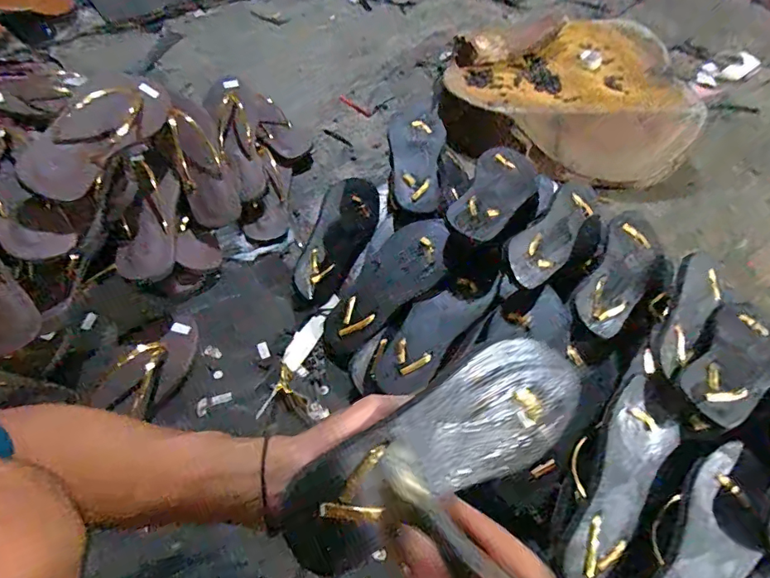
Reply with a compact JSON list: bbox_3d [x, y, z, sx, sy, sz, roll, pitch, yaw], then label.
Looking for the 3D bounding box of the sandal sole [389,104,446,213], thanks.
[{"bbox_3d":[0.053,-0.216,0.761,0.088,0.025,0.242,1,59,1],"label":"sandal sole"}]

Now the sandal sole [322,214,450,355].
[{"bbox_3d":[0.001,-0.003,0.647,0.224,0.019,0.090,-47,67,1],"label":"sandal sole"}]

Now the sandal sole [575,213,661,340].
[{"bbox_3d":[0.303,-0.026,0.603,0.069,0.023,0.199,34,65,18],"label":"sandal sole"}]

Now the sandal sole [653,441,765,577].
[{"bbox_3d":[0.329,0.269,0.471,0.085,0.037,0.229,31,64,18],"label":"sandal sole"}]

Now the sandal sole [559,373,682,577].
[{"bbox_3d":[0.248,0.208,0.501,0.082,0.019,0.221,40,74,-1],"label":"sandal sole"}]

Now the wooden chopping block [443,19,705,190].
[{"bbox_3d":[0.389,-0.373,0.917,0.487,0.102,0.426,-18,60,-10],"label":"wooden chopping block"}]

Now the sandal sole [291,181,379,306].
[{"bbox_3d":[-0.068,-0.088,0.740,0.093,0.028,0.248,13,60,7],"label":"sandal sole"}]

